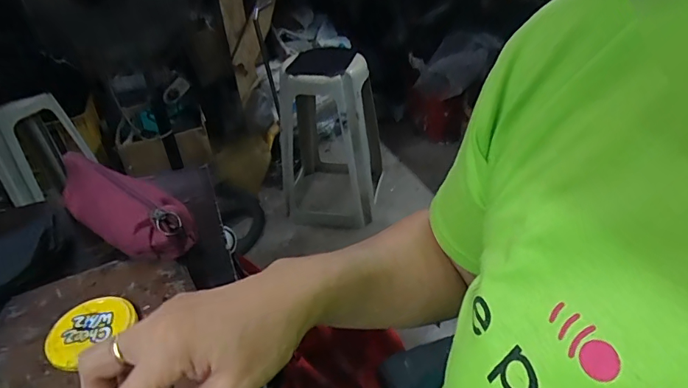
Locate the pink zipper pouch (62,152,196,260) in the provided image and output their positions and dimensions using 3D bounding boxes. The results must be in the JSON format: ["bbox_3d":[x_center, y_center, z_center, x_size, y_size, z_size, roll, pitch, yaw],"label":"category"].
[{"bbox_3d":[-0.260,0.011,0.524,0.212,0.062,0.068,21,42,31],"label":"pink zipper pouch"}]

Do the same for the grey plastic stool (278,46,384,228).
[{"bbox_3d":[-0.048,-0.258,1.655,0.357,0.560,0.480,1,35,6],"label":"grey plastic stool"}]

